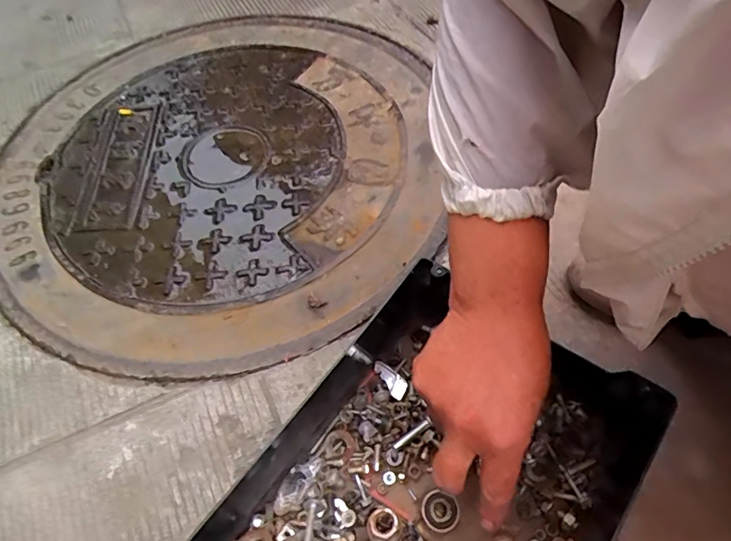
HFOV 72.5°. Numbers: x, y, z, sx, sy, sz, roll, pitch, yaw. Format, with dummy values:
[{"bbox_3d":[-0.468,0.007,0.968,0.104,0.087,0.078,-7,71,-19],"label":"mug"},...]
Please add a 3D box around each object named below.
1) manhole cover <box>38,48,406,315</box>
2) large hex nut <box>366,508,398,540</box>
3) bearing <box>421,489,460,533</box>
[{"bbox_3d":[-0.182,-0.146,0.634,0.425,0.035,0.420,24,62,18],"label":"manhole cover"},{"bbox_3d":[0.012,0.191,0.375,0.023,0.016,0.021,11,59,11],"label":"large hex nut"},{"bbox_3d":[0.057,0.185,0.382,0.028,0.013,0.026,20,61,16],"label":"bearing"}]

